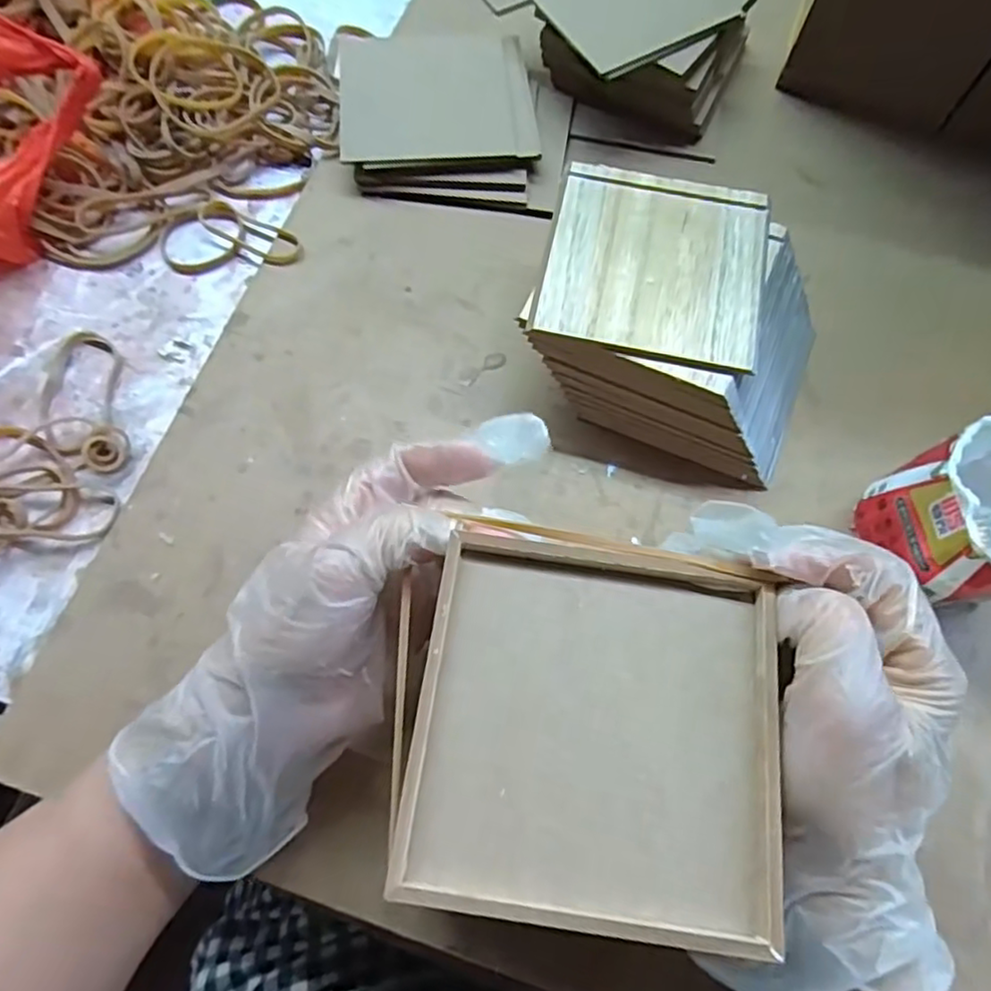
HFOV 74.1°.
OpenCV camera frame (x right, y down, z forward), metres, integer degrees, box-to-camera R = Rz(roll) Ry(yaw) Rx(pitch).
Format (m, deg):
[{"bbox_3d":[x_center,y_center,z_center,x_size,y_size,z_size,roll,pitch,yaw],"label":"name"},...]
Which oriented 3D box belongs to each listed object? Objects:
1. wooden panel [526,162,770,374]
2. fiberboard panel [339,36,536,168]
[{"bbox_3d":[0.080,-0.116,0.325,0.106,0.004,0.106,13,70,4],"label":"wooden panel"},{"bbox_3d":[-0.037,-0.254,0.415,0.117,0.007,0.108,-4,70,-4],"label":"fiberboard panel"}]

